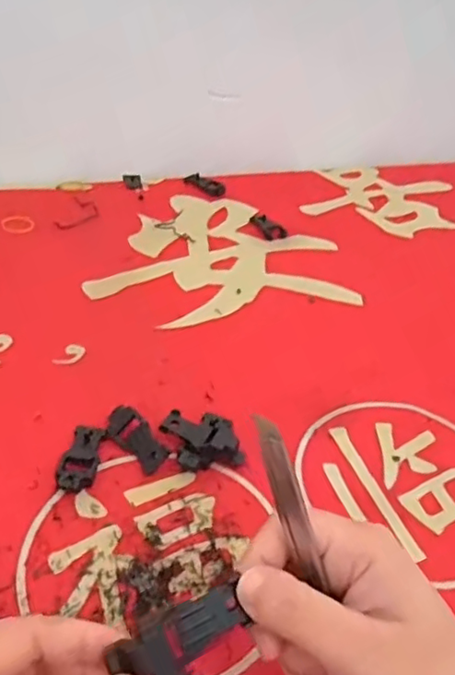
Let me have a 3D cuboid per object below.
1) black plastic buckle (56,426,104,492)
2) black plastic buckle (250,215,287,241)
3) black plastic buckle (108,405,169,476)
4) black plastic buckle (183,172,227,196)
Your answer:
[{"bbox_3d":[-0.088,0.071,0.362,0.021,0.009,0.051,8,37,-1],"label":"black plastic buckle"},{"bbox_3d":[0.043,-0.117,0.632,0.023,0.009,0.047,-16,43,-28],"label":"black plastic buckle"},{"bbox_3d":[-0.058,0.062,0.379,0.049,0.014,0.019,35,44,31],"label":"black plastic buckle"},{"bbox_3d":[-0.026,-0.176,0.688,0.051,0.013,0.020,33,44,29],"label":"black plastic buckle"}]

